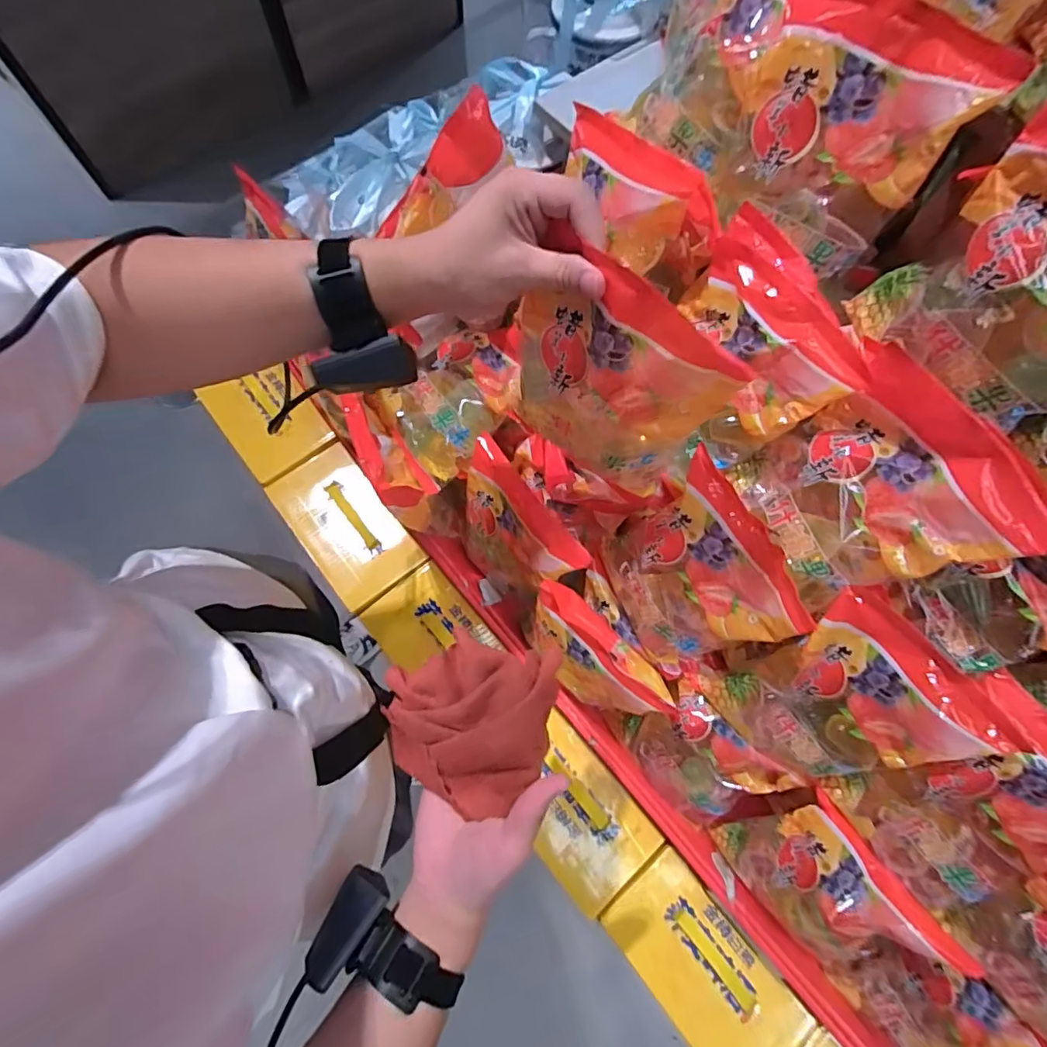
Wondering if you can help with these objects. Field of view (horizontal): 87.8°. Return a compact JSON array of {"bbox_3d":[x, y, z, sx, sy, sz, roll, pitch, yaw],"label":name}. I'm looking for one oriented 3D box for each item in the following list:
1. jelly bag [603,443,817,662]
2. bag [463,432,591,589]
[{"bbox_3d":[0.155,0.048,0.509,0.065,0.191,0.162,-17,72,-35],"label":"jelly bag"},{"bbox_3d":[-0.011,0.012,0.618,0.055,0.170,0.162,-32,75,-38],"label":"bag"}]

